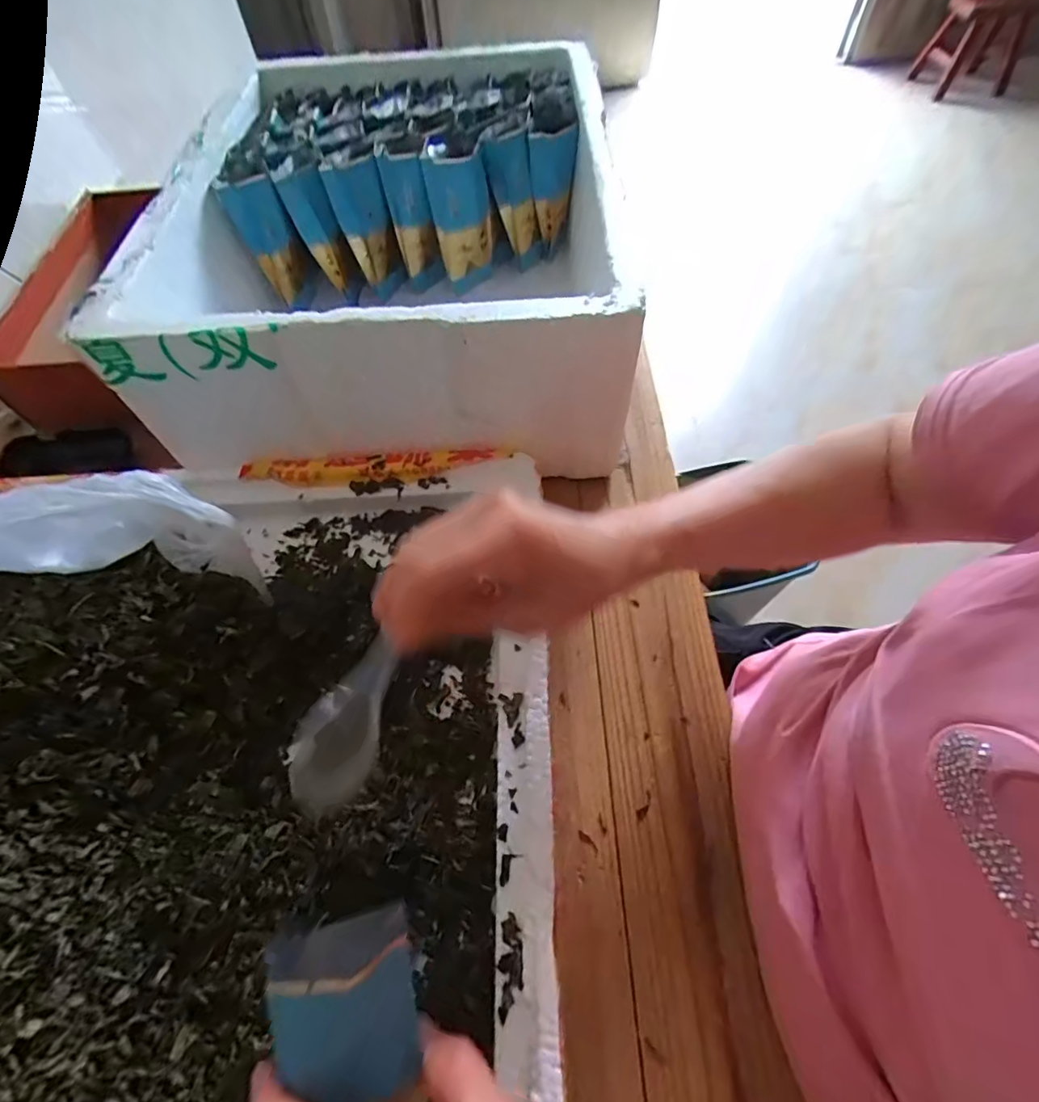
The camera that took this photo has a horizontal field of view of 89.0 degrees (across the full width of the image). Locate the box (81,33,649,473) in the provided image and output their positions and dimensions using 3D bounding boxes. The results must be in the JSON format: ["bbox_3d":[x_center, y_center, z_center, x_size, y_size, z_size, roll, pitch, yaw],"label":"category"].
[{"bbox_3d":[-0.109,-0.269,0.489,0.331,0.160,0.436,-2,59,1],"label":"box"}]

